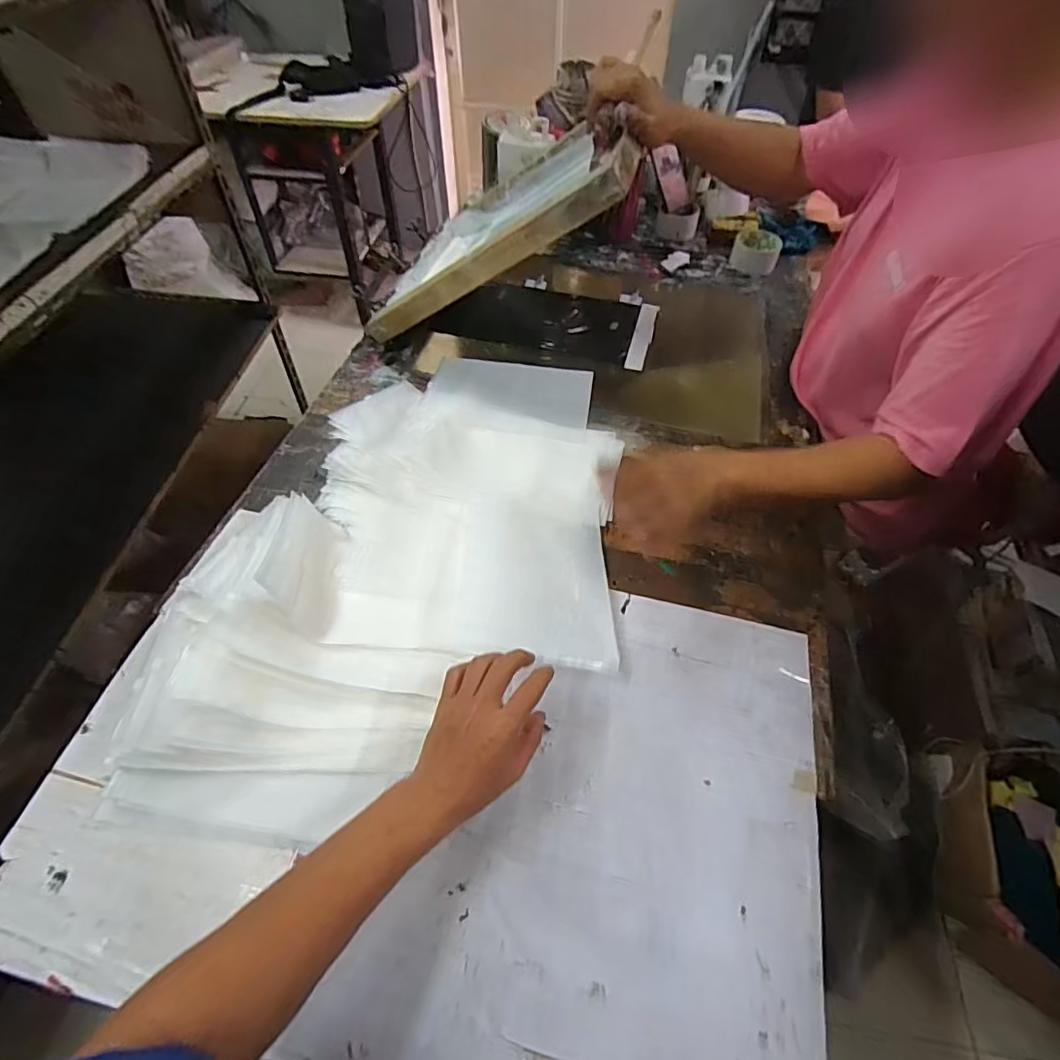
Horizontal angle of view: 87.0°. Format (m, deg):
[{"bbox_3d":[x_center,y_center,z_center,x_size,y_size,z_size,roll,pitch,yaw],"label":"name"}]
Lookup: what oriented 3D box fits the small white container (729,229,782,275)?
[{"bbox_3d":[0.454,-0.559,1.126,0.091,0.047,0.092,18,55,12],"label":"small white container"}]

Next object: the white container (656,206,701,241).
[{"bbox_3d":[0.301,-0.630,1.146,0.084,0.040,0.073,14,54,9],"label":"white container"}]

